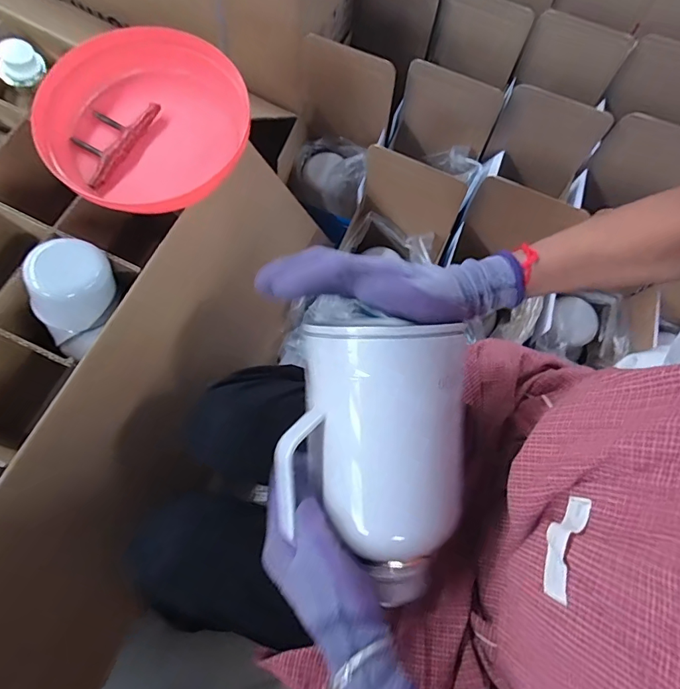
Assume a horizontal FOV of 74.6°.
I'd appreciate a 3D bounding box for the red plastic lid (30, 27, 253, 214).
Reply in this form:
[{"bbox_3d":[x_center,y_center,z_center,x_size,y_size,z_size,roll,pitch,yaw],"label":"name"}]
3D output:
[{"bbox_3d":[-0.227,-0.260,0.520,0.216,0.066,0.225,41,84,-10],"label":"red plastic lid"}]

